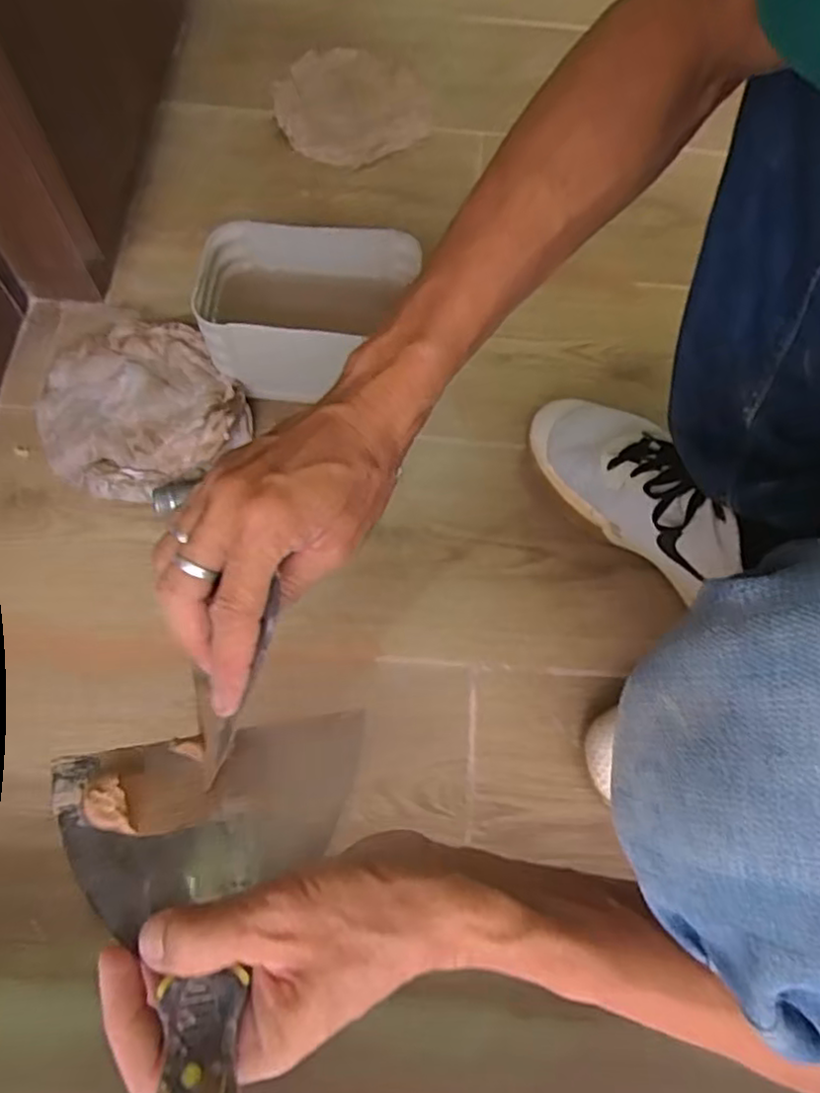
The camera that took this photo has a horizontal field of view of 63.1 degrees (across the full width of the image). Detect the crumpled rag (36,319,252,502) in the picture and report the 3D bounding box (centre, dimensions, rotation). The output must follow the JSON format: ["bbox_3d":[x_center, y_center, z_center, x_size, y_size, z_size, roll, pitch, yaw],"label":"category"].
[{"bbox_3d":[-0.233,-0.122,0.568,0.162,0.047,0.153,-24,71,-12],"label":"crumpled rag"}]

